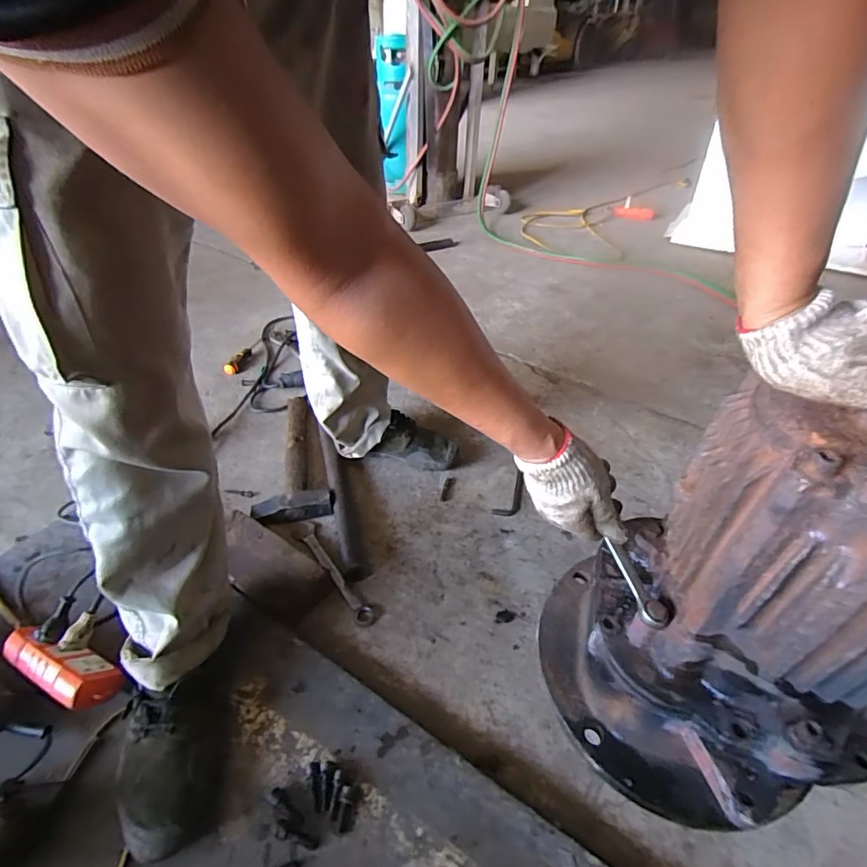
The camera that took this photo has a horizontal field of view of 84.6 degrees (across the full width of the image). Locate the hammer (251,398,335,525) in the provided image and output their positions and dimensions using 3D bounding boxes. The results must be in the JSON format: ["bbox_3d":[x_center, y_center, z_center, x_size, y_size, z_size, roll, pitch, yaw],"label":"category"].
[{"bbox_3d":[-0.284,0.040,0.945,0.136,0.038,0.335,-10,42,-12],"label":"hammer"}]

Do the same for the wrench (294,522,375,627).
[{"bbox_3d":[-0.163,0.219,0.766,0.030,0.014,0.235,-25,47,-27],"label":"wrench"}]

